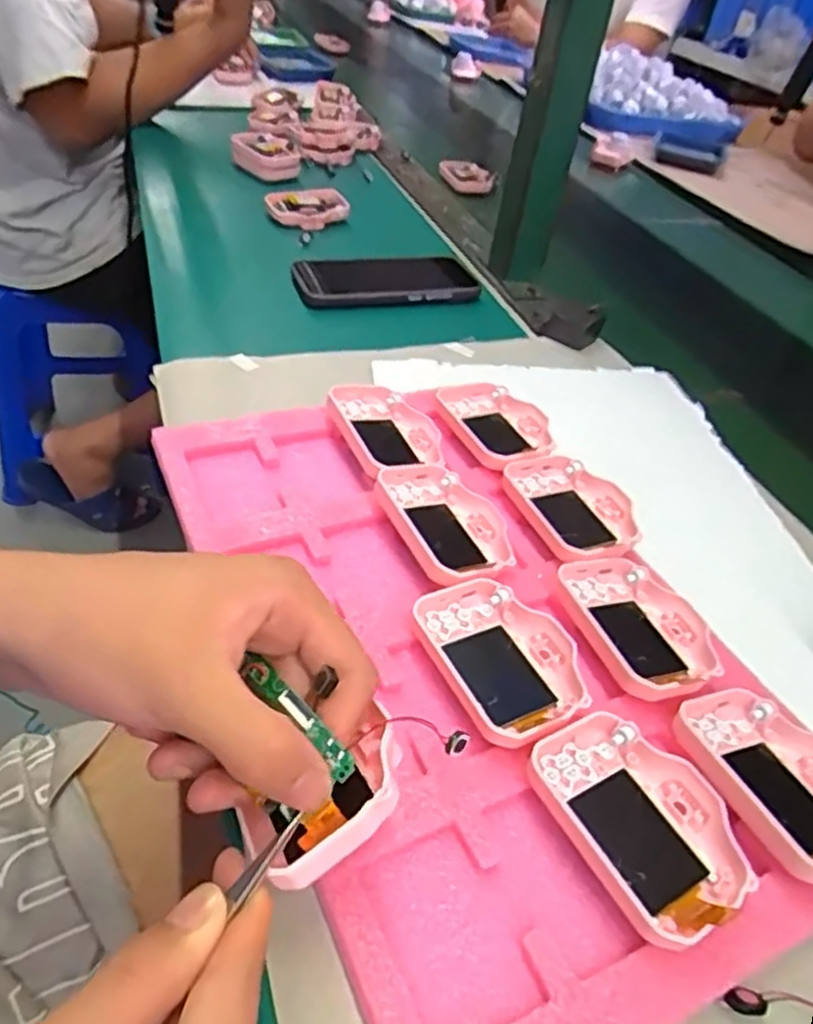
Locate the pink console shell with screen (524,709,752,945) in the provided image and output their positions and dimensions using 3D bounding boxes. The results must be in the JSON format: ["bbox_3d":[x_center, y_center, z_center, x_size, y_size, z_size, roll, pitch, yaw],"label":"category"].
[{"bbox_3d":[0.091,0.119,0.281,0.061,0.018,0.082,-17,47,-28],"label":"pink console shell with screen"}]

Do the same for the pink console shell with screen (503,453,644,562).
[{"bbox_3d":[0.099,-0.002,0.421,0.060,0.013,0.084,-8,43,-20],"label":"pink console shell with screen"}]

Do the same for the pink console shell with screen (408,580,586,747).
[{"bbox_3d":[0.044,0.066,0.332,0.061,0.015,0.085,-14,45,-26],"label":"pink console shell with screen"}]

